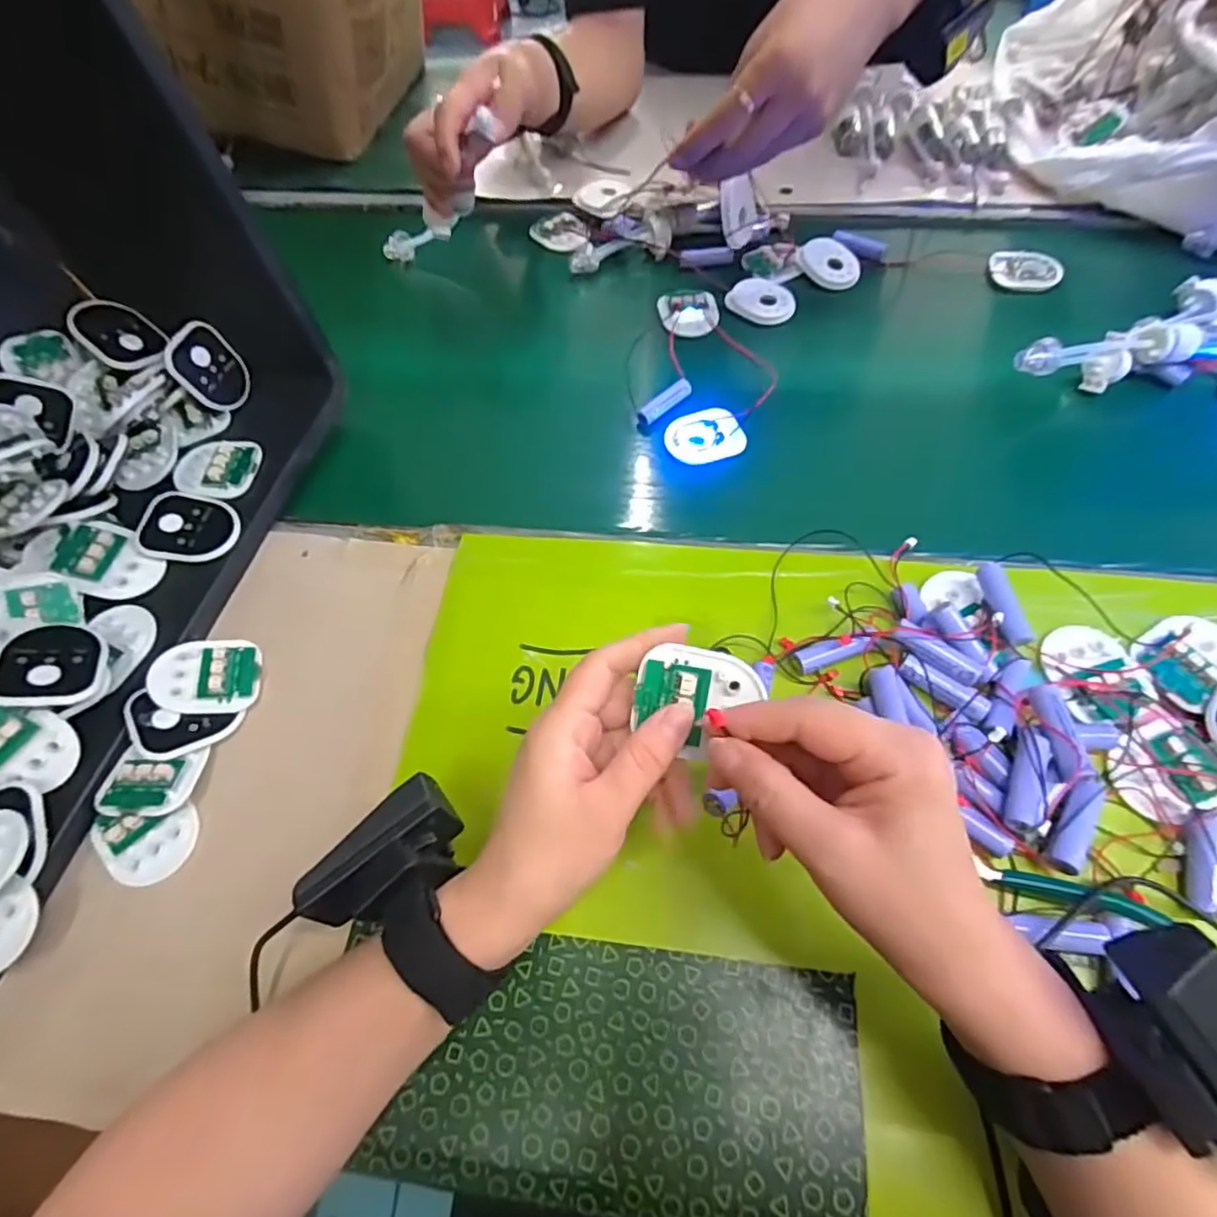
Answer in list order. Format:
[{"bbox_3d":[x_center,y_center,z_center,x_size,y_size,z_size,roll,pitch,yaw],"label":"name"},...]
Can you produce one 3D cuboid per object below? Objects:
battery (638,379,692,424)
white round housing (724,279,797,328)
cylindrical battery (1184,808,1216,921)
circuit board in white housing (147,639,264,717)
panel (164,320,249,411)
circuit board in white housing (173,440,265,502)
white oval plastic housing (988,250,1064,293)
[{"bbox_3d":[0.043,-0.162,0.515,0.054,0.014,0.013,-41,64,-19],"label":"battery"},{"bbox_3d":[0.137,-0.275,0.584,0.059,0.013,0.059,-2,58,3],"label":"white round housing"},{"bbox_3d":[0.281,0.119,0.308,0.012,0.015,0.048,10,78,8],"label":"cylindrical battery"},{"bbox_3d":[-0.245,0.039,0.397,0.059,0.010,0.050,5,57,-14],"label":"circuit board in white housing"},{"bbox_3d":[-0.291,-0.175,0.478,0.011,0.056,0.044,6,57,31],"label":"panel"},{"bbox_3d":[-0.281,-0.099,0.468,0.058,0.017,0.053,13,60,12],"label":"circuit board in white housing"},{"bbox_3d":[0.372,-0.301,0.583,0.059,0.012,0.042,8,59,9],"label":"white oval plastic housing"}]

